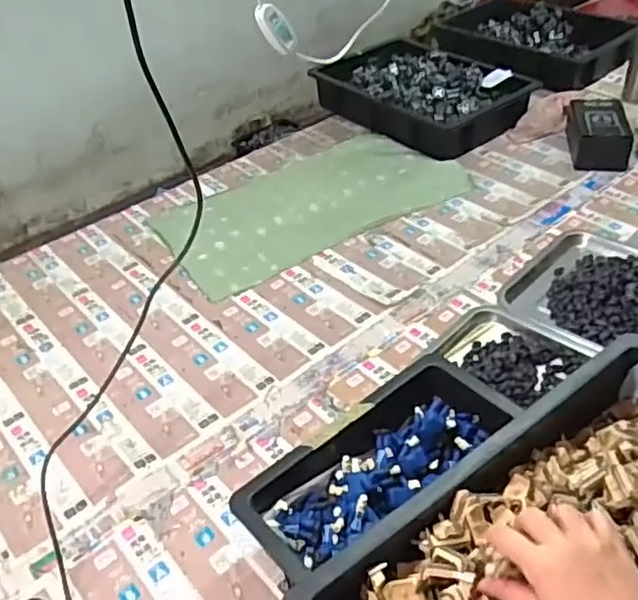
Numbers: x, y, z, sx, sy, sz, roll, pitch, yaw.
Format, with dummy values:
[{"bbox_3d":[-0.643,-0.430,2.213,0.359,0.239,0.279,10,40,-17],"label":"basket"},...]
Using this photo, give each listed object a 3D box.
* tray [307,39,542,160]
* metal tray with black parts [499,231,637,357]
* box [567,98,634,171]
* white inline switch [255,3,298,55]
[{"bbox_3d":[0.218,-0.480,1.530,0.324,0.111,0.471,-33,46,-30],"label":"tray"},{"bbox_3d":[0.481,0.003,0.979,0.348,0.024,0.273,26,48,32],"label":"metal tray with black parts"},{"bbox_3d":[0.581,-0.353,1.361,0.107,0.080,0.209,4,39,10],"label":"box"},{"bbox_3d":[-0.041,-0.262,0.634,0.025,0.052,0.012,-33,36,16],"label":"white inline switch"}]

